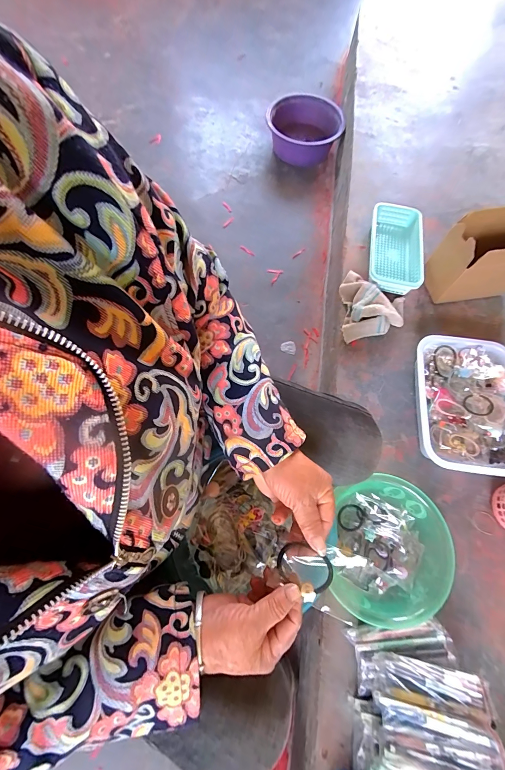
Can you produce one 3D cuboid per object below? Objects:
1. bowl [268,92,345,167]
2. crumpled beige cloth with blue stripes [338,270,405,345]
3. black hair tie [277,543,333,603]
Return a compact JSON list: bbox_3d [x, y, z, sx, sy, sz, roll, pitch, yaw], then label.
[{"bbox_3d":[0.194,-0.979,1.197,0.288,0.119,0.313,9,71,1],"label":"bowl"},{"bbox_3d":[0.303,-0.197,0.757,0.158,0.054,0.180,5,71,0],"label":"crumpled beige cloth with blue stripes"},{"bbox_3d":[0.053,0.187,0.320,0.055,0.009,0.044,33,85,35],"label":"black hair tie"}]

